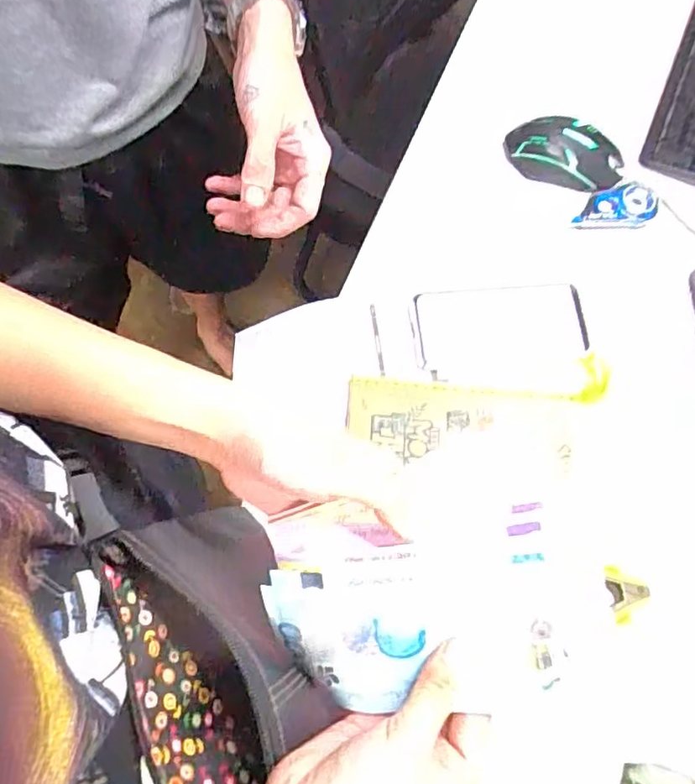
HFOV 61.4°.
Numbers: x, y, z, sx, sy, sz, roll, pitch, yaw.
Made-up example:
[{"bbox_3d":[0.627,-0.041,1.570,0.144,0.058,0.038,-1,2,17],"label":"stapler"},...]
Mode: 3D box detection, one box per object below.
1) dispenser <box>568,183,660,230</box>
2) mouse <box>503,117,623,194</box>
[{"bbox_3d":[0.263,-0.178,0.576,0.087,0.013,0.041,-20,74,-7],"label":"dispenser"},{"bbox_3d":[0.219,-0.243,0.583,0.116,0.031,0.055,25,74,6],"label":"mouse"}]

